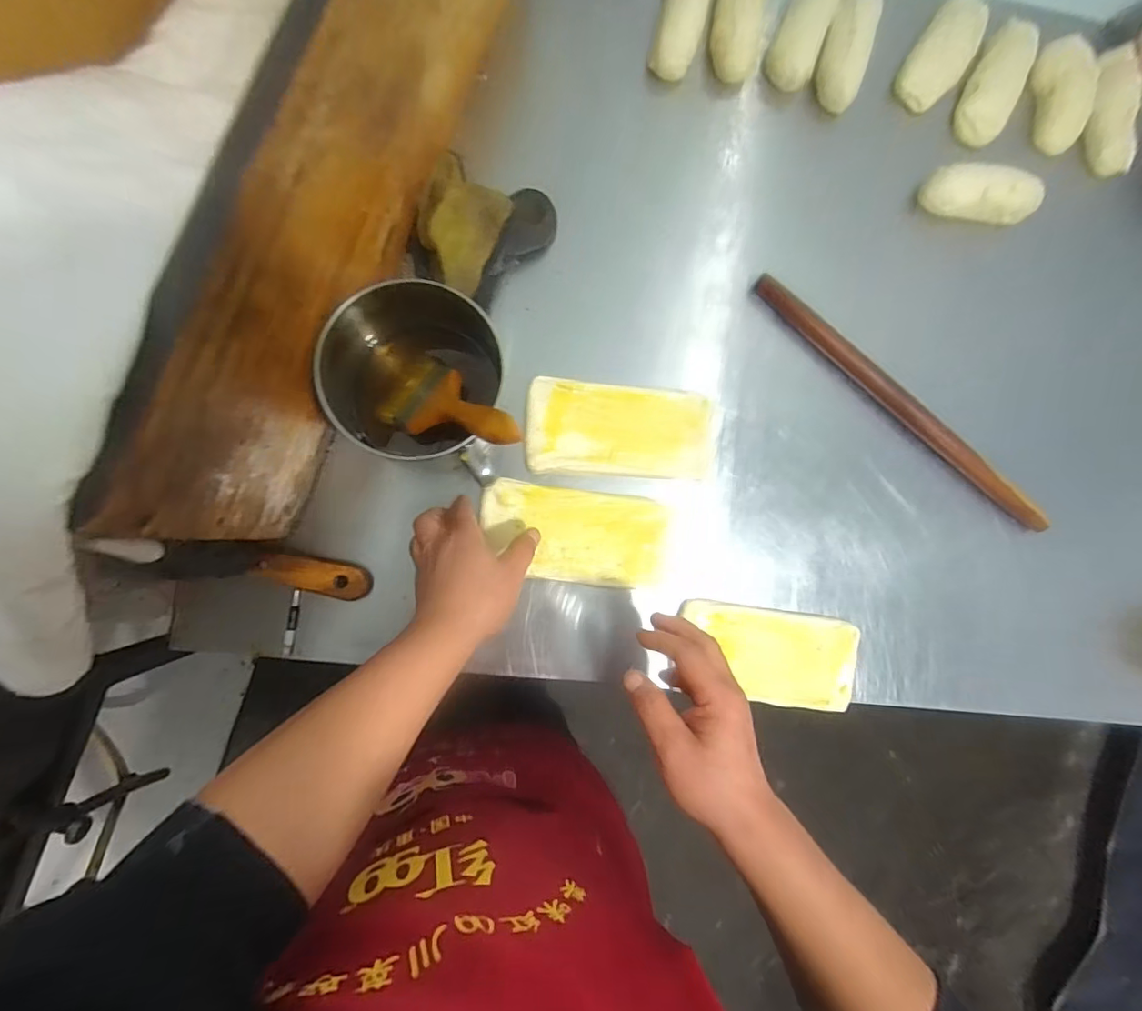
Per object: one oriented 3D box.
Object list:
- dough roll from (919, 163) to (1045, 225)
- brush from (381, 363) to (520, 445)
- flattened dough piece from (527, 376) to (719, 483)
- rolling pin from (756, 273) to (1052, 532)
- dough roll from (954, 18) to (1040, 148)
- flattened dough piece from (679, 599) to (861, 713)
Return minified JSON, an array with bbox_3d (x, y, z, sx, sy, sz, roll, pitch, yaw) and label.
[{"bbox_3d":[0.432,-0.326,0.568,0.116,0.038,0.041,12,88,5],"label":"dough roll"},{"bbox_3d":[-0.096,-0.079,0.432,0.021,0.169,0.065,33,84,-44],"label":"brush"},{"bbox_3d":[0.053,-0.075,0.523,0.187,0.005,0.090,2,89,-8],"label":"flattened dough piece"},{"bbox_3d":[0.342,-0.102,0.553,0.385,0.027,0.022,39,85,-6],"label":"rolling pin"},{"bbox_3d":[0.469,-0.466,0.591,0.057,0.034,0.125,26,85,-3],"label":"dough roll"},{"bbox_3d":[0.200,0.148,0.528,0.180,0.017,0.089,9,80,-10],"label":"flattened dough piece"}]

